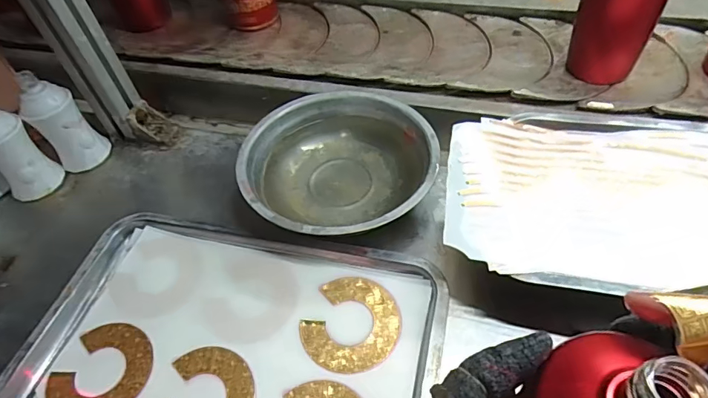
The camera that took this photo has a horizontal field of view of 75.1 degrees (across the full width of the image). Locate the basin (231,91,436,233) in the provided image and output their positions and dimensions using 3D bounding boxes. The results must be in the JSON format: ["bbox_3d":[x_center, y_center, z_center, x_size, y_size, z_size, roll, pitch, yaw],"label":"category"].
[{"bbox_3d":[-0.016,-0.035,0.482,0.192,0.052,0.193,-3,52,4],"label":"basin"}]

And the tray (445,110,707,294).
[{"bbox_3d":[0.259,0.007,0.410,0.337,0.053,0.206,9,54,13],"label":"tray"}]

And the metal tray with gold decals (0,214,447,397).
[{"bbox_3d":[-0.113,0.136,0.378,0.336,0.034,0.249,9,54,13],"label":"metal tray with gold decals"}]

